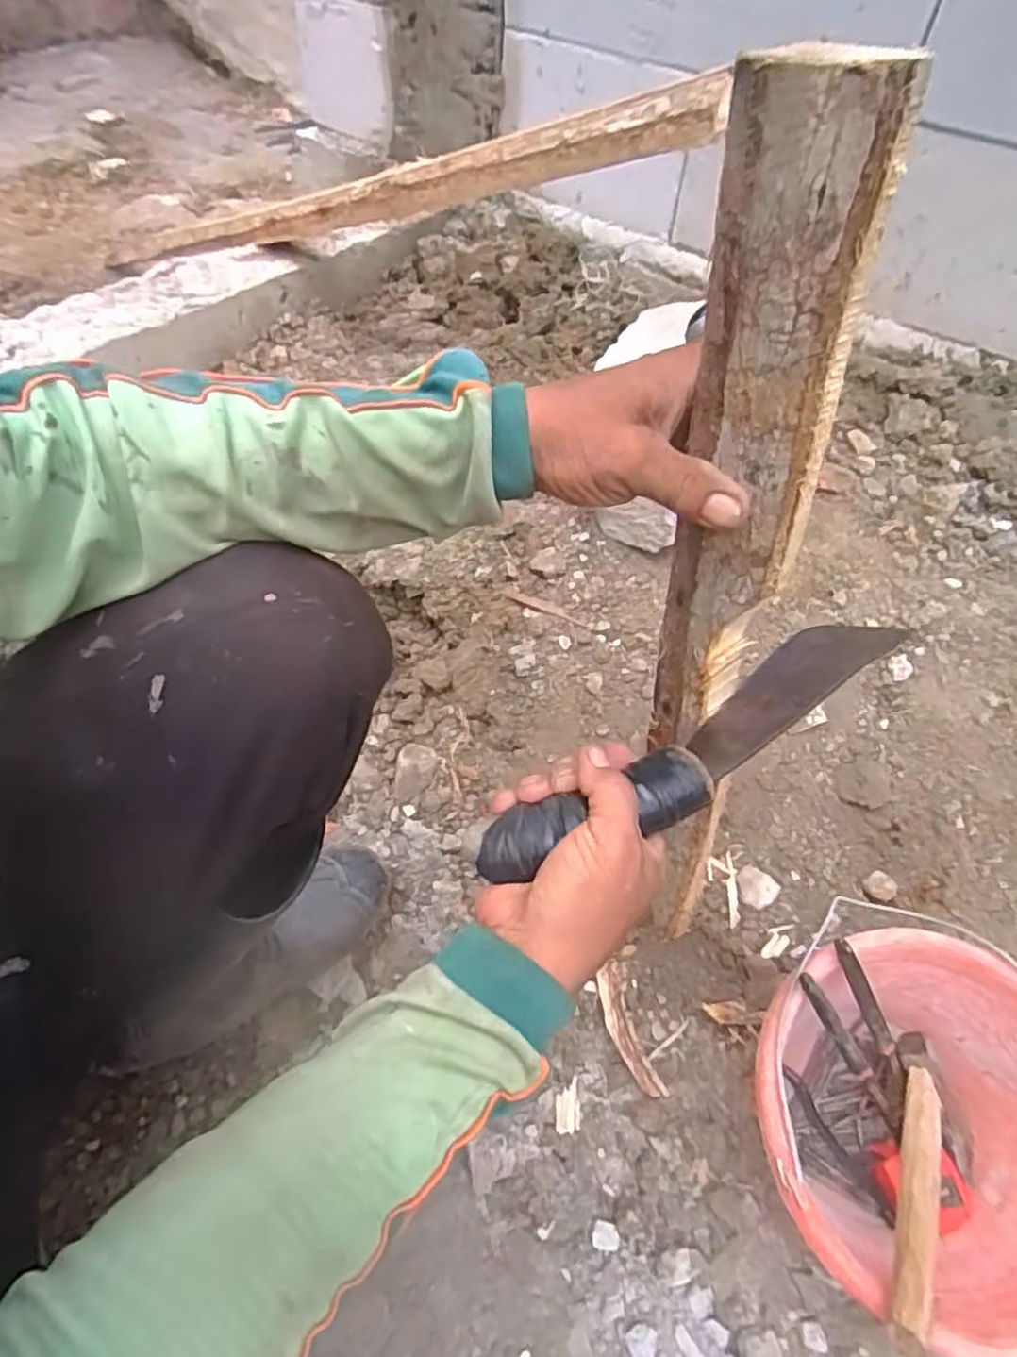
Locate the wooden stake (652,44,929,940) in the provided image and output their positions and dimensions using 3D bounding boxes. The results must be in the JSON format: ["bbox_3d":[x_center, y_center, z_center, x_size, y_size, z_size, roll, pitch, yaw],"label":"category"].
[{"bbox_3d":[0.121,-0.004,0.436,0.060,0.574,0.021,27,55,26],"label":"wooden stake"}]

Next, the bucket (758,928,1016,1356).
[{"bbox_3d":[0.296,0.348,0.548,0.234,0.189,0.234,1,51,-1],"label":"bucket"}]

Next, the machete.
[{"bbox_3d":[0.123,0.034,0.427,0.318,0.030,0.059,-26,57,-27],"label":"machete"}]

